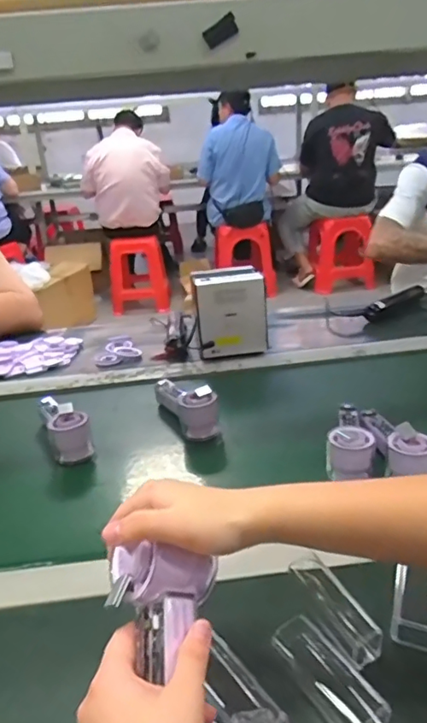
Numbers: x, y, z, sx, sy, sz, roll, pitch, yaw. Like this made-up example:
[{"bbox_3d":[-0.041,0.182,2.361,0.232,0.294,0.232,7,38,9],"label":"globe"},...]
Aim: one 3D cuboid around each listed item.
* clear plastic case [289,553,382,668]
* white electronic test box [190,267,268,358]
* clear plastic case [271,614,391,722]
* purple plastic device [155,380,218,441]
[{"bbox_3d":[0.109,0.221,0.477,0.030,0.025,0.101,-17,42,-26],"label":"clear plastic case"},{"bbox_3d":[0.029,-0.094,0.982,0.126,0.136,0.097,-5,26,-3],"label":"white electronic test box"},{"bbox_3d":[0.094,0.258,0.431,0.042,0.026,0.101,-19,29,-29],"label":"clear plastic case"},{"bbox_3d":[-0.043,0.062,0.813,0.055,0.074,0.144,-15,28,-21],"label":"purple plastic device"}]

